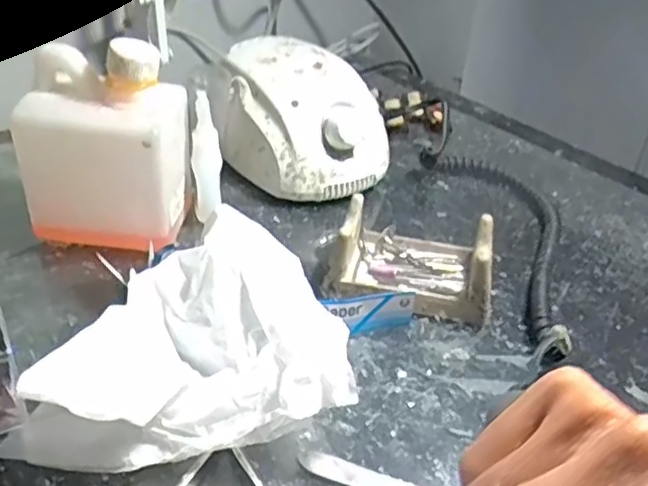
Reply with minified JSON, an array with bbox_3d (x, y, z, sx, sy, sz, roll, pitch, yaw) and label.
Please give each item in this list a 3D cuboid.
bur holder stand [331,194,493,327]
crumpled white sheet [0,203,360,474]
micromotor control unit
[{"bbox_3d":[0.056,0.009,0.408,0.090,0.043,0.061,11,36,9],"label":"bur holder stand"},{"bbox_3d":[-0.067,0.046,0.320,0.151,0.063,0.129,-1,36,-8],"label":"crumpled white sheet"},{"bbox_3d":[-0.023,-0.094,0.509,0.093,0.085,0.137,-26,46,-36],"label":"micromotor control unit"}]

